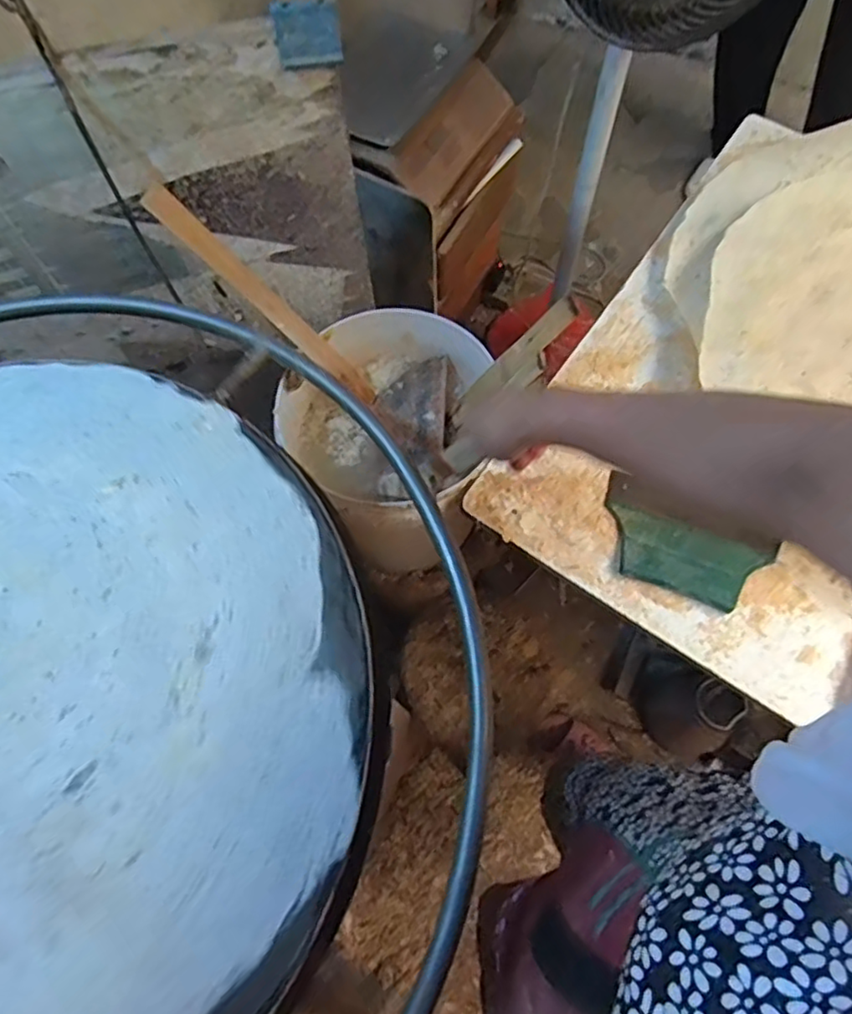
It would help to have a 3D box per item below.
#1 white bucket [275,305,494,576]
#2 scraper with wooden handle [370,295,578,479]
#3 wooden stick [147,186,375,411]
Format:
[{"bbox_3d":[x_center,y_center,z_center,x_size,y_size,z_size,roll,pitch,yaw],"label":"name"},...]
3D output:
[{"bbox_3d":[-0.044,-0.080,0.914,0.279,0.278,0.273,0,69,1],"label":"white bucket"},{"bbox_3d":[0.058,-0.168,0.804,0.087,0.298,0.125,17,64,-34],"label":"scraper with wooden handle"},{"bbox_3d":[-0.182,-0.240,0.787,0.017,0.355,0.030,3,63,42],"label":"wooden stick"}]

